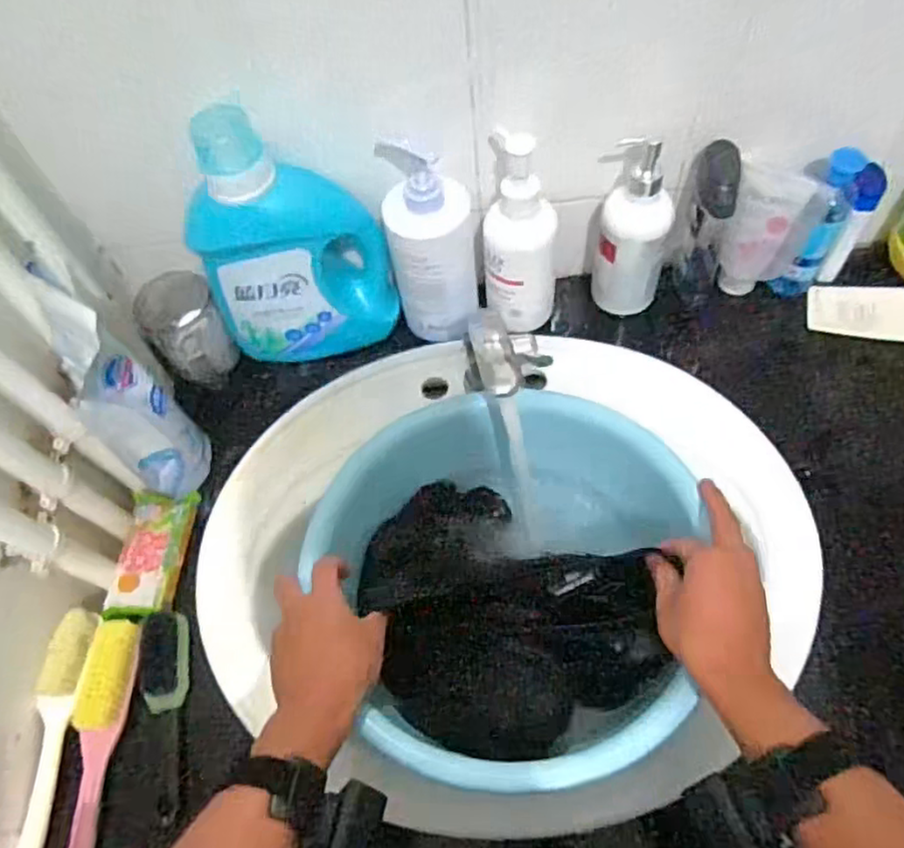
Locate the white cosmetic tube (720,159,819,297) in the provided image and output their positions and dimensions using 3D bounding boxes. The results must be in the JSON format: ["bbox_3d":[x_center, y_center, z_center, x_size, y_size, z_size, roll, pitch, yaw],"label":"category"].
[{"bbox_3d":[0.312,-0.196,0.698,0.078,0.135,0.045,12,64,10],"label":"white cosmetic tube"}]

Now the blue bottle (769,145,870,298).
[{"bbox_3d":[0.368,-0.196,0.684,0.044,0.171,0.054,6,63,7],"label":"blue bottle"}]

